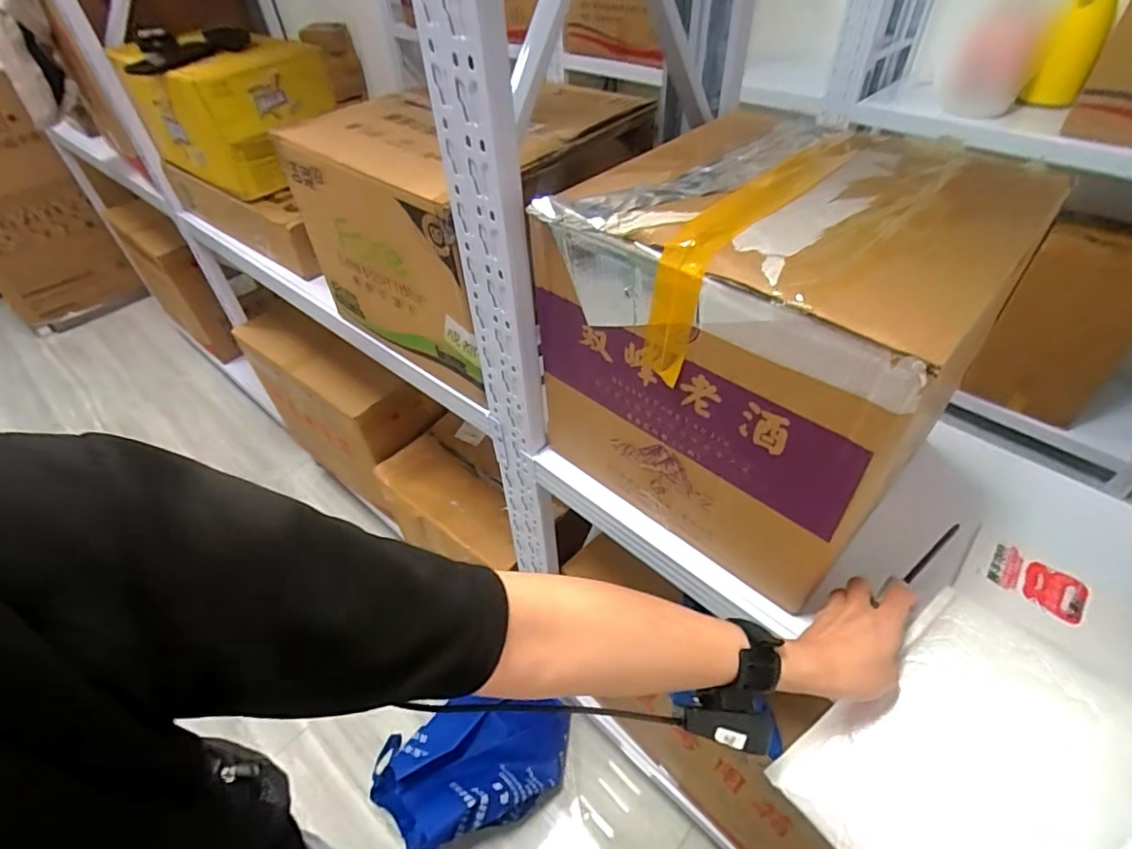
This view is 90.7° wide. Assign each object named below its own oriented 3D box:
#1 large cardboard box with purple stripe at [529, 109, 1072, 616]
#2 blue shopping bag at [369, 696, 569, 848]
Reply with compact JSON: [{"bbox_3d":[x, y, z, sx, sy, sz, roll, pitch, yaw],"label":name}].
[{"bbox_3d":[0.189,-0.093,0.574,0.342,0.307,0.282,32,56,30],"label":"large cardboard box with purple stripe"},{"bbox_3d":[-0.192,0.704,1.183,0.387,0.178,0.291,-34,52,-25],"label":"blue shopping bag"}]

